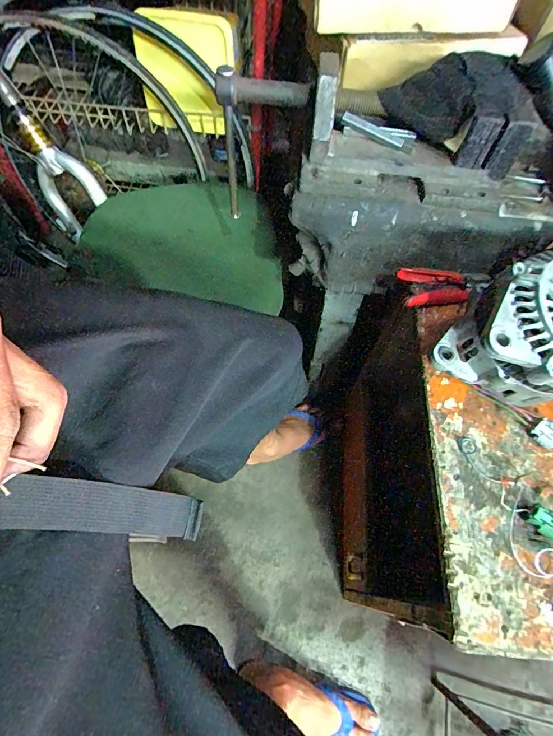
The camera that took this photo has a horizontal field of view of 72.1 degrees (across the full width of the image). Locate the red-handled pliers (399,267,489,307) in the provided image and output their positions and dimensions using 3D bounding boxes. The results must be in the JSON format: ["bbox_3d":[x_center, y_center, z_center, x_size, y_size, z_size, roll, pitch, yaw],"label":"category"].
[{"bbox_3d":[0.220,-0.110,0.501,0.122,0.019,0.052,-6,63,-6],"label":"red-handled pliers"}]

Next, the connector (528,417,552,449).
[{"bbox_3d":[0.289,0.069,0.406,0.028,0.016,0.028,39,101,10],"label":"connector"}]

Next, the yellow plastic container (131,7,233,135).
[{"bbox_3d":[-0.177,-0.576,0.750,0.199,0.202,0.053,9,62,2],"label":"yellow plastic container"}]

